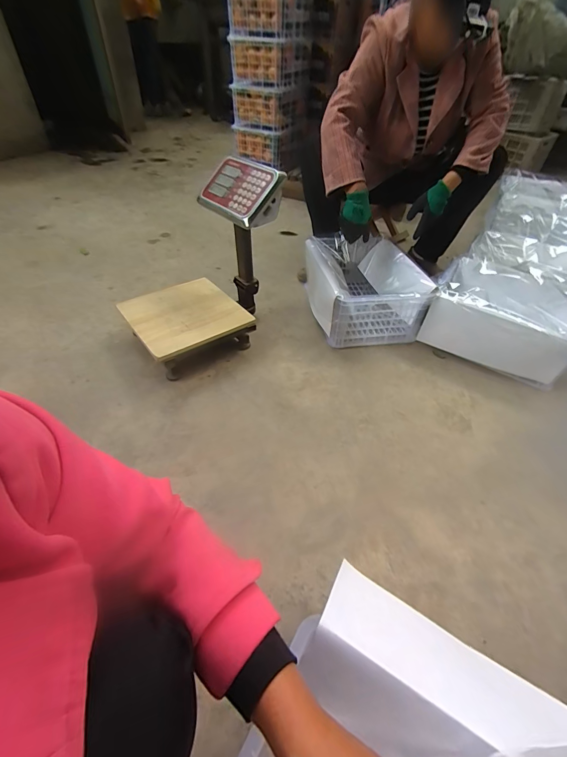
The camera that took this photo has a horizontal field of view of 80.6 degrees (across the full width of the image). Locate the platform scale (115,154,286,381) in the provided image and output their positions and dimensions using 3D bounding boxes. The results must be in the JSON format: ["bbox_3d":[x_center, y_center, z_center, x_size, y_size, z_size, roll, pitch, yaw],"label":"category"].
[{"bbox_3d":[-0.235,-0.294,0.915,0.404,0.443,0.303,-26,53,-26],"label":"platform scale"}]

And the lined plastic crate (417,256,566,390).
[{"bbox_3d":[0.716,-0.198,1.064,0.424,0.199,0.343,23,49,18],"label":"lined plastic crate"}]

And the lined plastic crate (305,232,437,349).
[{"bbox_3d":[0.252,-0.313,1.141,0.322,0.185,0.409,-3,46,-6],"label":"lined plastic crate"}]

